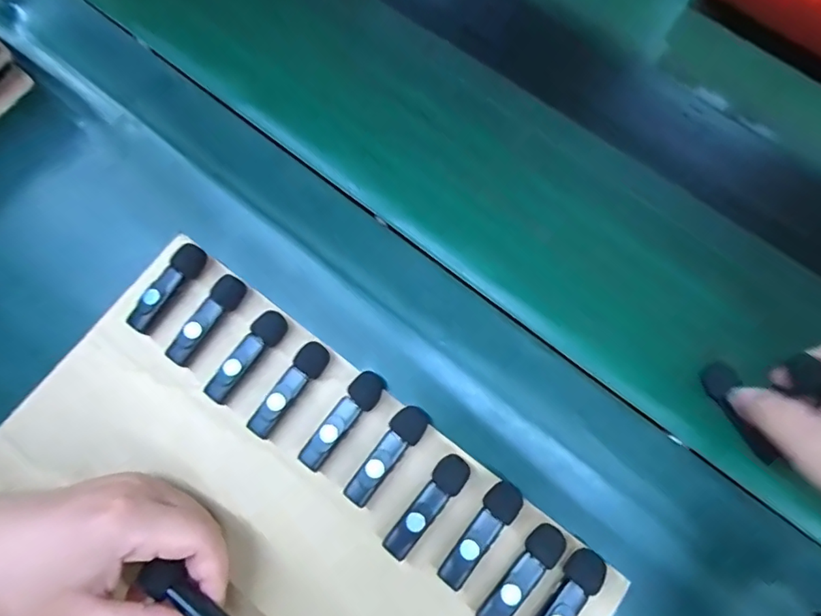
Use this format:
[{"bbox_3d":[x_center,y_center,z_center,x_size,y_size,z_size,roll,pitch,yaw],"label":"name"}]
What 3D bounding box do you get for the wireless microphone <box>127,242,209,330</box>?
[{"bbox_3d":[-0.156,-0.013,0.327,0.016,0.016,0.063,37,75,9],"label":"wireless microphone"}]

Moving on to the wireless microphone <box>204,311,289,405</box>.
[{"bbox_3d":[-0.102,0.029,0.313,0.017,0.010,0.063,37,75,9],"label":"wireless microphone"}]

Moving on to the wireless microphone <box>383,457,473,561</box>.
[{"bbox_3d":[0.010,0.114,0.290,0.019,0.010,0.065,36,75,9],"label":"wireless microphone"}]

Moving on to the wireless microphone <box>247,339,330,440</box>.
[{"bbox_3d":[-0.073,0.049,0.308,0.016,0.012,0.064,35,75,8],"label":"wireless microphone"}]

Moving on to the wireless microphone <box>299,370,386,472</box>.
[{"bbox_3d":[-0.040,0.067,0.304,0.018,0.010,0.066,37,75,9],"label":"wireless microphone"}]

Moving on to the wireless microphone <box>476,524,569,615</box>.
[{"bbox_3d":[0.062,0.149,0.279,0.019,0.011,0.064,42,76,10],"label":"wireless microphone"}]

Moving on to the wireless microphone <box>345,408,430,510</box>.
[{"bbox_3d":[-0.014,0.086,0.298,0.019,0.010,0.064,40,76,10],"label":"wireless microphone"}]

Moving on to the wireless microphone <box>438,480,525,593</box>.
[{"bbox_3d":[0.040,0.127,0.285,0.020,0.010,0.063,41,76,10],"label":"wireless microphone"}]

